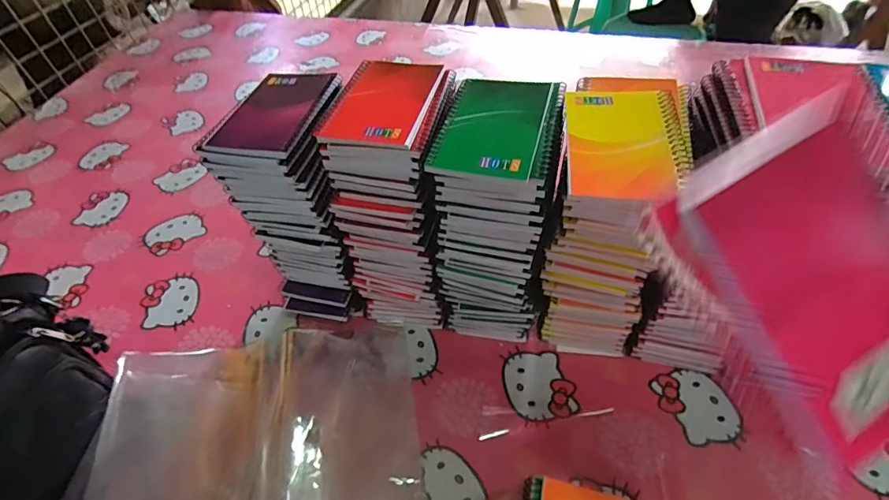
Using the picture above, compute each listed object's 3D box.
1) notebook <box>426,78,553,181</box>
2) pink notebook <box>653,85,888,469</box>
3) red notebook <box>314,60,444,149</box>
[{"bbox_3d":[0.041,-0.104,0.387,0.082,0.016,0.126,10,50,12],"label":"notebook"},{"bbox_3d":[0.154,0.014,0.188,0.093,0.006,0.131,-32,94,-4],"label":"pink notebook"},{"bbox_3d":[-0.056,-0.134,0.415,0.083,0.012,0.122,9,49,11],"label":"red notebook"}]

